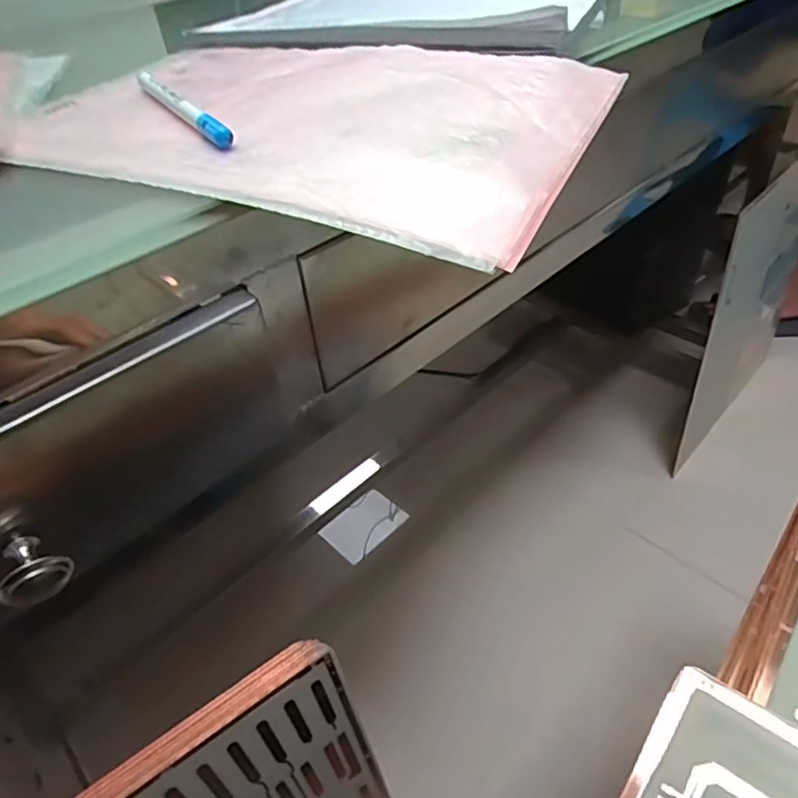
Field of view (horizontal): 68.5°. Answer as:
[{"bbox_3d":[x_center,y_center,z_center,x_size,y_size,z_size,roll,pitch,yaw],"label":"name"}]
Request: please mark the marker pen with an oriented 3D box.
[{"bbox_3d":[-0.118,-0.157,0.314,0.011,0.010,0.140,-26,46,-20],"label":"marker pen"}]

